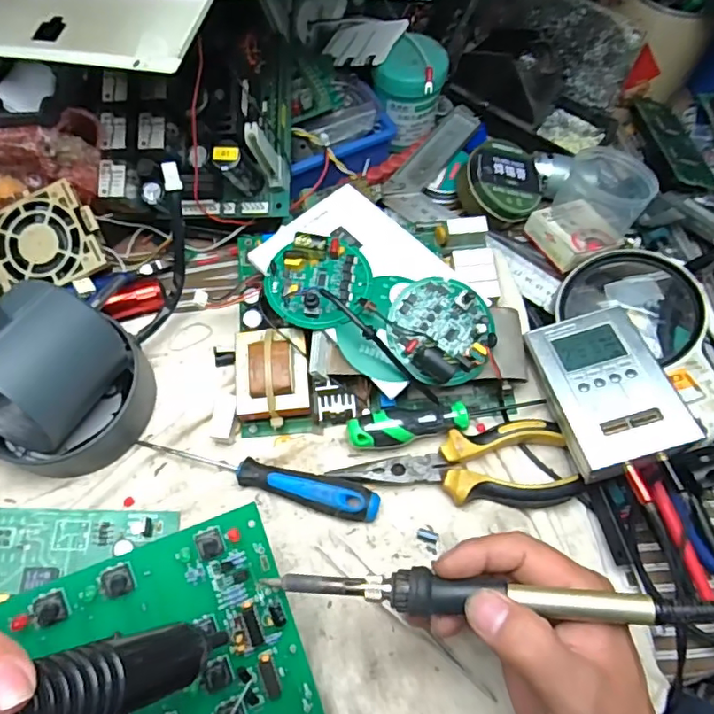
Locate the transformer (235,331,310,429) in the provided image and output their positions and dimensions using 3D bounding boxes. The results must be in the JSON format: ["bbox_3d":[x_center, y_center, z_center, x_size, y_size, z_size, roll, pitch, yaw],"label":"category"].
[{"bbox_3d":[-0.058,0.014,0.375,0.049,0.036,0.062,-4,64,-4],"label":"transformer"}]

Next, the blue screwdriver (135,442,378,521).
[{"bbox_3d":[-0.063,0.077,0.357,0.157,0.019,0.023,14,64,5],"label":"blue screwdriver"}]

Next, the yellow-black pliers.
[{"bbox_3d":[0.062,0.068,0.350,0.144,0.019,0.052,-1,64,-3],"label":"yellow-black pliers"}]

